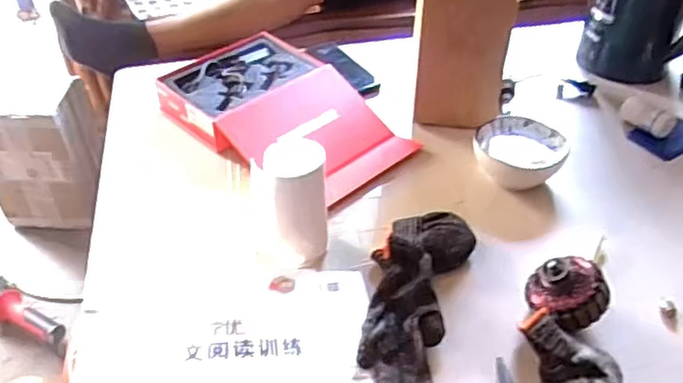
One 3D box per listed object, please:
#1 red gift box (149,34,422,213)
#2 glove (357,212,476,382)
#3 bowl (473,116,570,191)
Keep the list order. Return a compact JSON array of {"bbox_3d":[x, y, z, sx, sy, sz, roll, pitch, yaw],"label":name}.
[{"bbox_3d":[-0.078,-0.110,0.885,0.326,0.063,0.210,29,50,29],"label":"red gift box"},{"bbox_3d":[0.073,0.105,0.666,0.098,0.036,0.229,11,44,13],"label":"glove"},{"bbox_3d":[0.229,-0.049,0.830,0.110,0.055,0.110,0,42,0],"label":"bowl"}]

